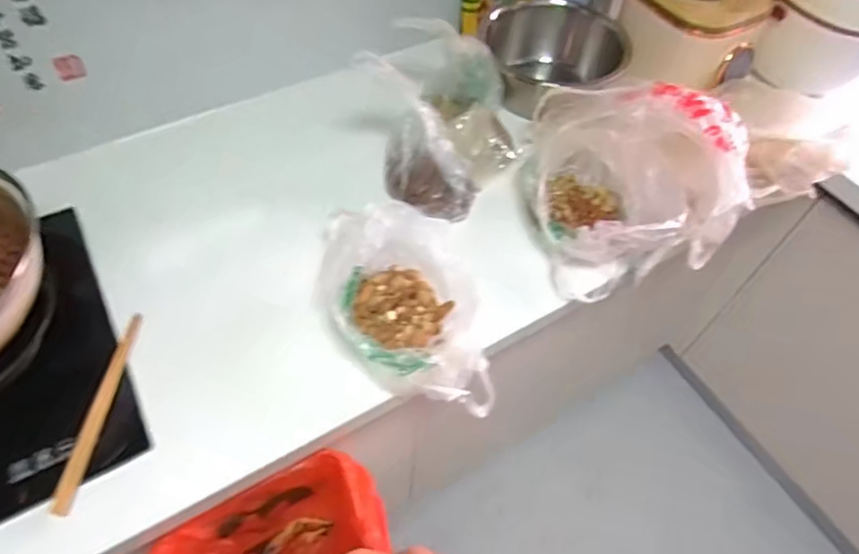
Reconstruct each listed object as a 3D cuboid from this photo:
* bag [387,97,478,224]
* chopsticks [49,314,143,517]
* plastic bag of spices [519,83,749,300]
[{"bbox_3d":[0.001,-0.165,0.834,0.141,0.114,0.086,26,58,16],"label":"bag"},{"bbox_3d":[-0.377,0.148,0.655,0.018,0.013,0.235,4,55,1],"label":"chopsticks"},{"bbox_3d":[0.275,-0.125,0.797,0.298,0.165,0.286,20,56,12],"label":"plastic bag of spices"}]

